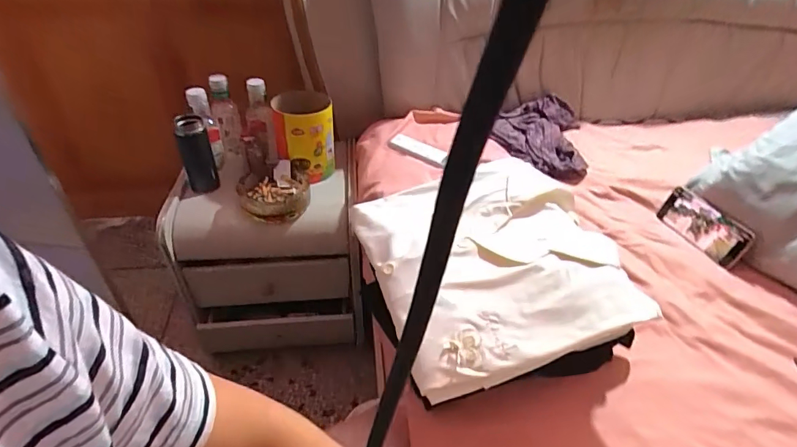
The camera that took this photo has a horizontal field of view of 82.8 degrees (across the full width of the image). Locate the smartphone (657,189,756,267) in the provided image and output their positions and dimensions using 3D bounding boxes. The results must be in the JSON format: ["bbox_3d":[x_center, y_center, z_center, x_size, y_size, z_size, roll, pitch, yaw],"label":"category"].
[{"bbox_3d":[0.578,0.004,0.863,0.008,0.075,0.170,11,29,-28],"label":"smartphone"}]

